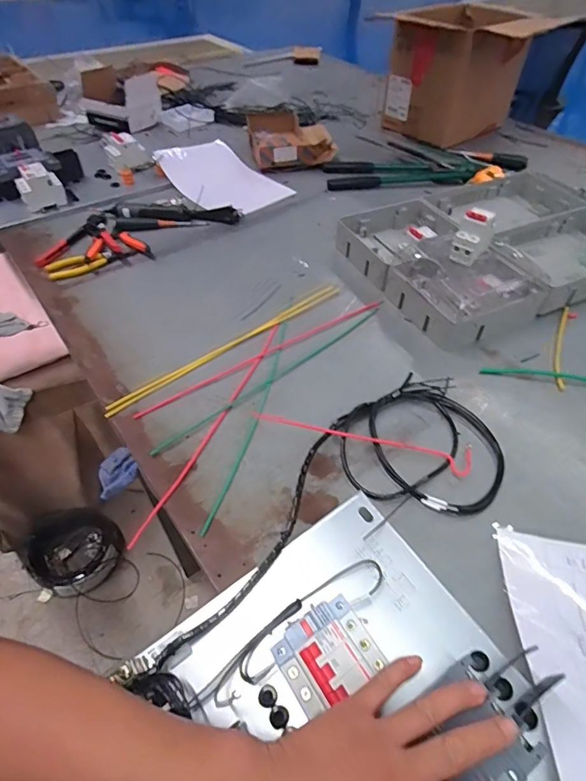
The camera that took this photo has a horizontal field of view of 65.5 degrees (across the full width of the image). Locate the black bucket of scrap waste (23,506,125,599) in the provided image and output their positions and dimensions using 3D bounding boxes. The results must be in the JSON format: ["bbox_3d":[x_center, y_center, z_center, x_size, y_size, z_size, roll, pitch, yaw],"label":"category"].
[{"bbox_3d":[-0.525,0.384,1.100,0.197,0.082,0.197,0,49,-1],"label":"black bucket of scrap waste"}]

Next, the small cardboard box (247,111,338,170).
[{"bbox_3d":[-0.010,-0.679,1.215,0.211,0.066,0.272,-7,49,-7],"label":"small cardboard box"}]

